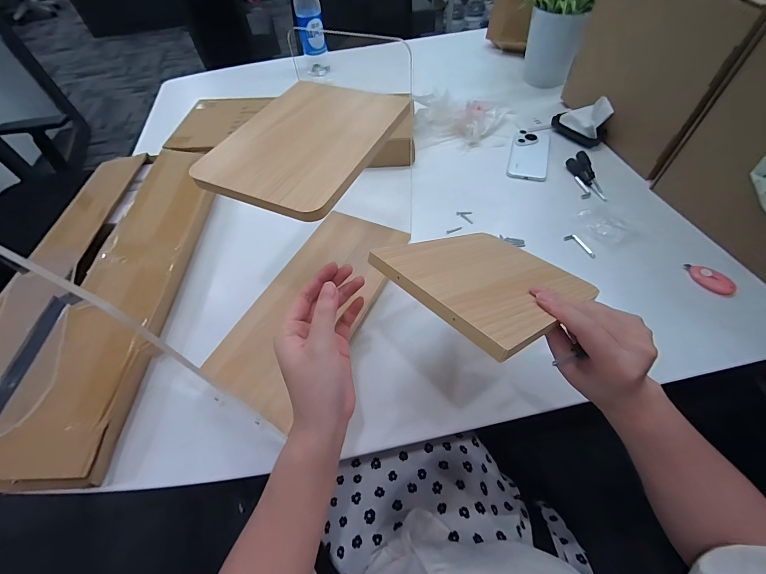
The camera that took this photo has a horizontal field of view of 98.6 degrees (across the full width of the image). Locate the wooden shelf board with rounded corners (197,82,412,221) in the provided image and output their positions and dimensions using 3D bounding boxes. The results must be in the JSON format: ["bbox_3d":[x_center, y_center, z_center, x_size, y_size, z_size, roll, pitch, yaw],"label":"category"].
[{"bbox_3d":[-0.082,-0.152,0.338,0.161,0.017,0.196,21,58,18],"label":"wooden shelf board with rounded corners"}]

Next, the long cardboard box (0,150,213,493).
[{"bbox_3d":[-0.441,-0.019,0.508,0.248,0.066,0.560,-4,54,1],"label":"long cardboard box"}]

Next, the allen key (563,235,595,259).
[{"bbox_3d":[0.337,-0.071,0.562,0.018,0.007,0.057,-45,66,-7],"label":"allen key"}]

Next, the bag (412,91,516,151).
[{"bbox_3d":[0.192,-0.387,0.756,0.248,0.059,0.155,-6,54,-1],"label":"bag"}]

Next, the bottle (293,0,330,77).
[{"bbox_3d":[-0.199,-0.723,0.917,0.071,0.219,0.073,-13,54,-6],"label":"bottle"}]

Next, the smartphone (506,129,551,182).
[{"bbox_3d":[0.314,-0.288,0.705,0.078,0.010,0.180,14,56,13],"label":"smartphone"}]

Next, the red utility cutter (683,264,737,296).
[{"bbox_3d":[0.519,-0.013,0.524,0.072,0.022,0.025,38,64,26],"label":"red utility cutter"}]

